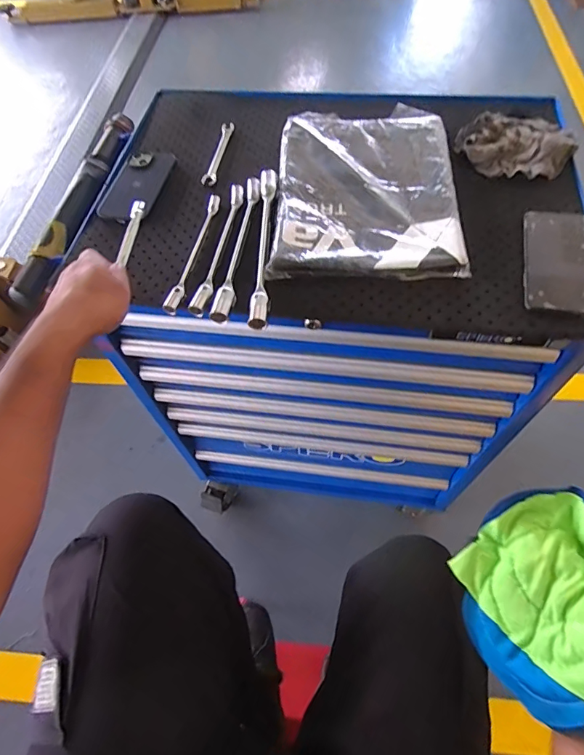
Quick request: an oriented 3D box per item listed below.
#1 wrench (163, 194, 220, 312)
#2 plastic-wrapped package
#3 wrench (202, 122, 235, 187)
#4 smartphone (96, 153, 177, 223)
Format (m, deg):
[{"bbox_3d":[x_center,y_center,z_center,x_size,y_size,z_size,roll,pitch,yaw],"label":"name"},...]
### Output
[{"bbox_3d":[-0.125,-0.169,0.574,0.019,0.010,0.210,9,61,9],"label":"wrench"},{"bbox_3d":[0.099,-0.270,0.612,0.231,0.022,0.326,1,60,5],"label":"plastic-wrapped package"},{"bbox_3d":[-0.113,-0.345,0.682,0.020,0.006,0.146,5,61,7],"label":"wrench"},{"bbox_3d":[-0.225,-0.282,0.650,0.072,0.015,0.143,8,61,9],"label":"smartphone"}]

